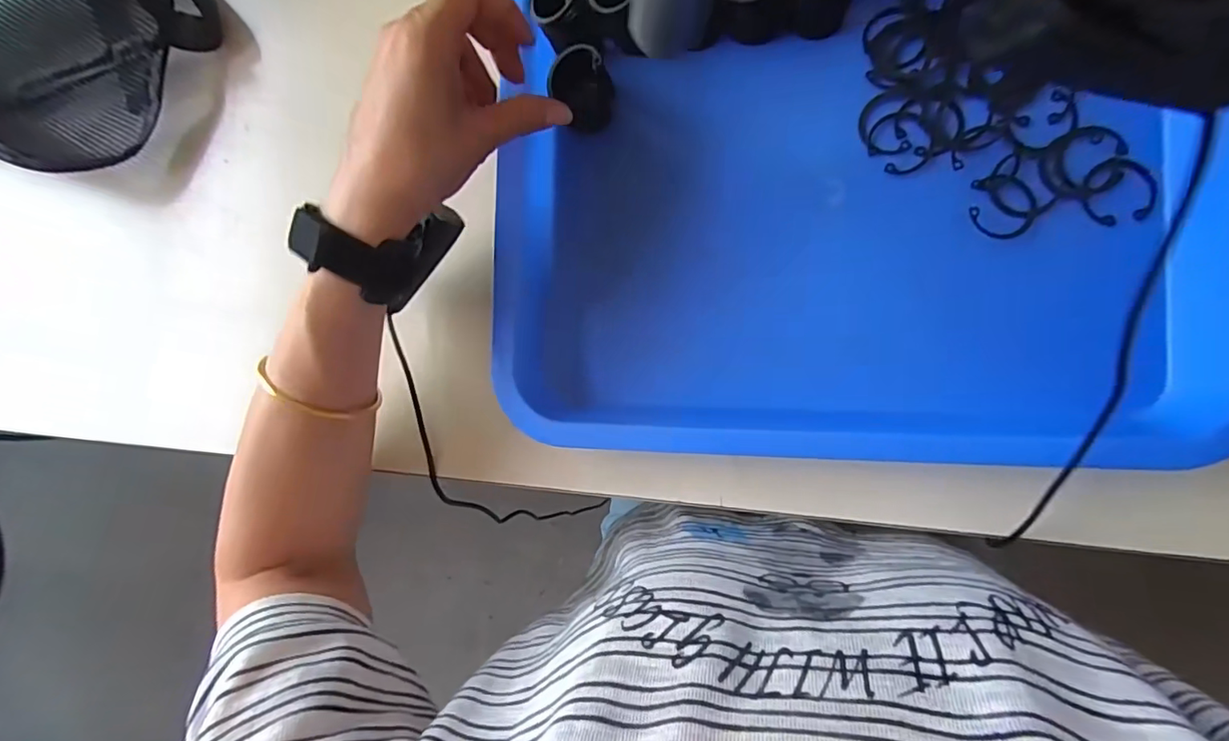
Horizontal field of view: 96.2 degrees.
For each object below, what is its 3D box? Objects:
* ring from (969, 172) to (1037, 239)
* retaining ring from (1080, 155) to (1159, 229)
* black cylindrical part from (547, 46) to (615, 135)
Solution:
[{"bbox_3d":[0.213,-0.090,0.302,0.034,0.004,0.036,0,89,10],"label":"ring"},{"bbox_3d":[0.274,-0.097,0.298,0.036,0.005,0.035,-13,87,9],"label":"retaining ring"},{"bbox_3d":[-0.018,-0.166,0.327,0.034,0.029,0.038,-22,86,9],"label":"black cylindrical part"}]

